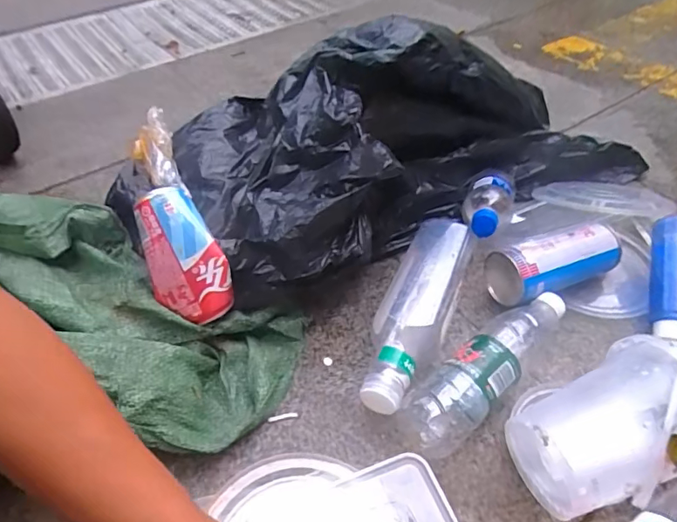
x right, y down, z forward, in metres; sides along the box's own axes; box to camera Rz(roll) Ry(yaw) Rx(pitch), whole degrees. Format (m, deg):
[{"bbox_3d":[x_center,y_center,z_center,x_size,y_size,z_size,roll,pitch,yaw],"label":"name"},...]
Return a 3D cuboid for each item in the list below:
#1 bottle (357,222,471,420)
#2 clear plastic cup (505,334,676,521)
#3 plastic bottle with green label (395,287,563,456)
[{"bbox_3d":[0.087,0.057,0.569,0.071,0.071,0.254,16,49,19],"label":"bottle"},{"bbox_3d":[0.229,0.147,0.431,0.143,0.127,0.111,-18,47,-13],"label":"clear plastic cup"},{"bbox_3d":[0.164,0.105,0.524,0.231,0.062,0.058,-32,52,-25],"label":"plastic bottle with green label"}]

